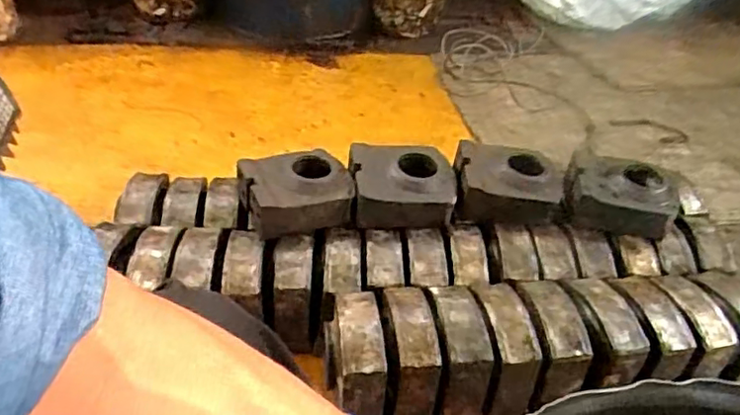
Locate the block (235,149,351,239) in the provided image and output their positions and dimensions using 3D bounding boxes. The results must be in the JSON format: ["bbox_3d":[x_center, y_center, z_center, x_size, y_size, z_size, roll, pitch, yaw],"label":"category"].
[{"bbox_3d":[-0.132,-0.026,1.078,0.174,0.092,0.151,-8,38,-17],"label":"block"}]

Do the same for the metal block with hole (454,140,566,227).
[{"bbox_3d":[0.258,-0.043,1.138,0.194,0.099,0.151,4,36,0],"label":"metal block with hole"}]

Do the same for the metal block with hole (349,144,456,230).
[{"bbox_3d":[0.058,-0.041,1.117,0.182,0.094,0.162,-1,36,-7],"label":"metal block with hole"}]

